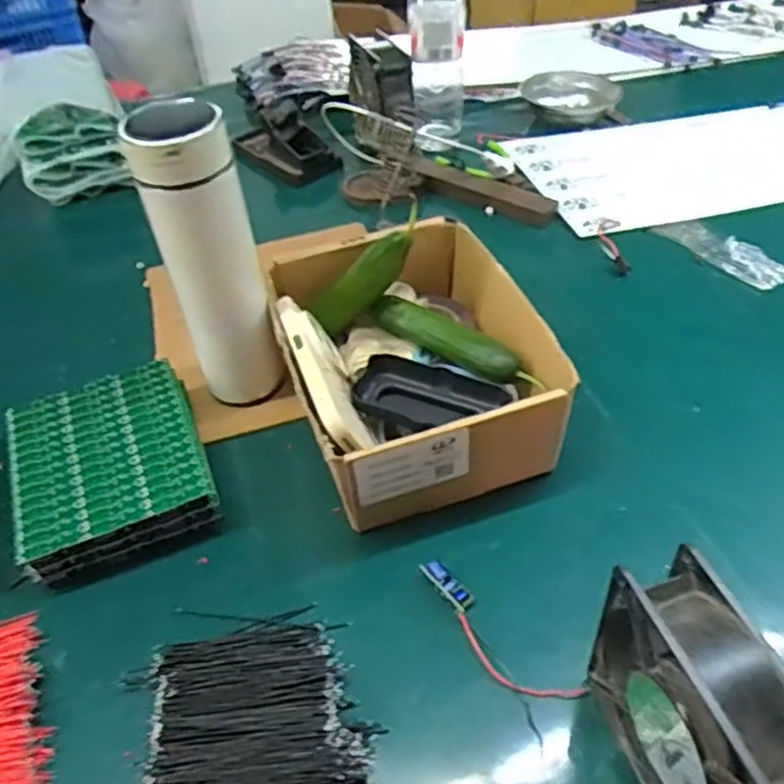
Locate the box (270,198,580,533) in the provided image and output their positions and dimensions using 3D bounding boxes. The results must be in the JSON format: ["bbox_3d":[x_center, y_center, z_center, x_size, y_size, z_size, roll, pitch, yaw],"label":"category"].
[{"bbox_3d":[0.013,-0.025,0.542,0.173,0.094,0.221,-15,46,-10],"label":"box"}]

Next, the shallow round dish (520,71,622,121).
[{"bbox_3d":[0.232,-0.384,0.940,0.111,0.034,0.092,-21,47,-15],"label":"shallow round dish"}]

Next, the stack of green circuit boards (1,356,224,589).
[{"bbox_3d":[-0.204,0.054,0.522,0.129,0.043,0.147,-20,47,-14],"label":"stack of green circuit boards"}]

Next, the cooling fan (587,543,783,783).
[{"bbox_3d":[0.143,0.156,0.333,0.045,0.119,0.118,-15,46,-10],"label":"cooling fan"}]

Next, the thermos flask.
[{"bbox_3d":[-0.129,-0.086,0.525,0.066,0.225,0.059,-18,46,-12],"label":"thermos flask"}]

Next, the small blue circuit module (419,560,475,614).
[{"bbox_3d":[0.035,0.122,0.454,0.014,0.007,0.038,-36,67,-27],"label":"small blue circuit module"}]

